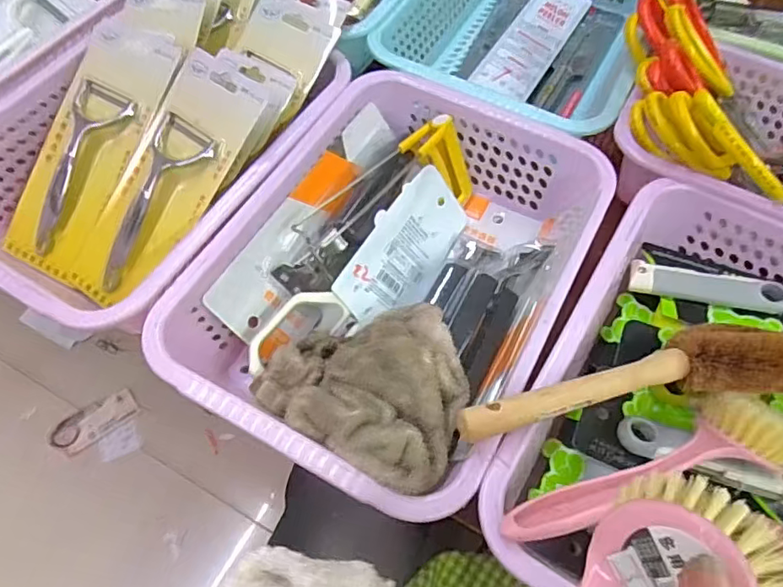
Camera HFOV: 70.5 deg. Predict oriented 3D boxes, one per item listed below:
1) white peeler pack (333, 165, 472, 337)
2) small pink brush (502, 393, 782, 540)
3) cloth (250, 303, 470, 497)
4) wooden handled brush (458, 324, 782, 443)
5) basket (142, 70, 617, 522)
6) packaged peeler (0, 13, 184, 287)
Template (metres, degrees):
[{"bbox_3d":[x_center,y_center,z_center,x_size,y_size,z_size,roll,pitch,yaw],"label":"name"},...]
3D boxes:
[{"bbox_3d":[0.014,-0.035,0.479,0.076,0.008,0.154,44,64,-23],"label":"white peeler pack"},{"bbox_3d":[0.163,0.104,0.346,0.211,0.037,0.057,-16,62,-9],"label":"small pink brush"},{"bbox_3d":[-0.010,0.048,0.372,0.142,0.054,0.125,29,65,15],"label":"cloth"},{"bbox_3d":[0.148,0.050,0.348,0.219,0.037,0.050,-8,61,-5],"label":"wooden handled brush"},{"bbox_3d":[0.007,-0.023,0.448,0.255,0.103,0.345,26,64,14],"label":"basket"},{"bbox_3d":[-0.268,-0.131,0.495,0.087,0.023,0.233,29,93,15],"label":"packaged peeler"}]

